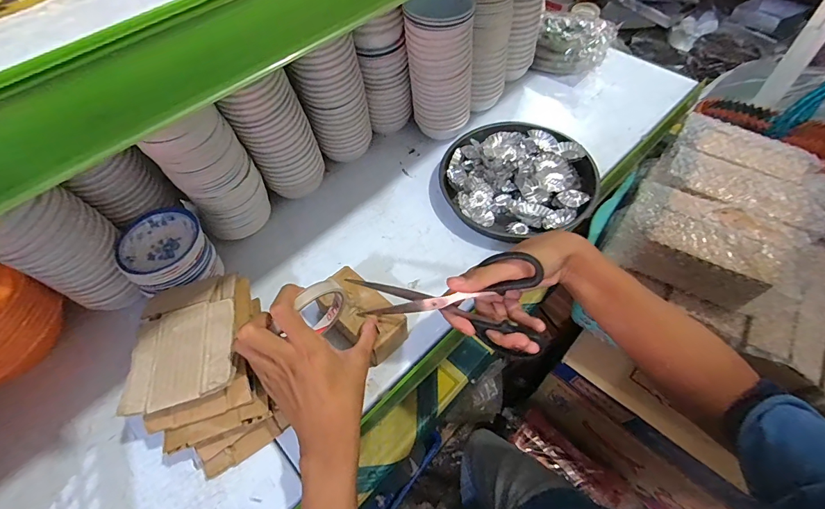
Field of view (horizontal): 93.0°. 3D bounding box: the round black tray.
[{"bbox_3d":[0.146,-0.114,0.569,0.213,0.044,0.206,-13,57,-7],"label":"round black tray"}]

